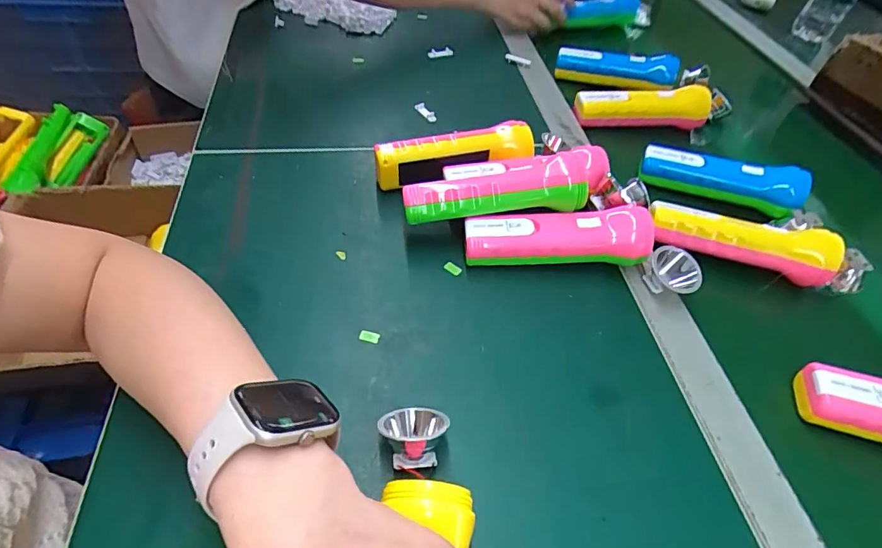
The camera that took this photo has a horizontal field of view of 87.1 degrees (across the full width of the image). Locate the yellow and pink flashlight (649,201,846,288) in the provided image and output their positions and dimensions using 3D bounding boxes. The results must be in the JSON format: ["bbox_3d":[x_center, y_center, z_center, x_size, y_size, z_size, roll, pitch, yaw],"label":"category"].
[{"bbox_3d":[0.264,-0.027,0.414,0.149,0.045,0.034,15,51,9],"label":"yellow and pink flashlight"}]

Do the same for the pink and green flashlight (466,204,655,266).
[{"bbox_3d":[0.097,-0.030,0.398,0.153,0.054,0.039,3,50,-2],"label":"pink and green flashlight"}]

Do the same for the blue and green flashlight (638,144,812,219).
[{"bbox_3d":[0.280,-0.096,0.459,0.150,0.033,0.038,14,51,8],"label":"blue and green flashlight"}]

